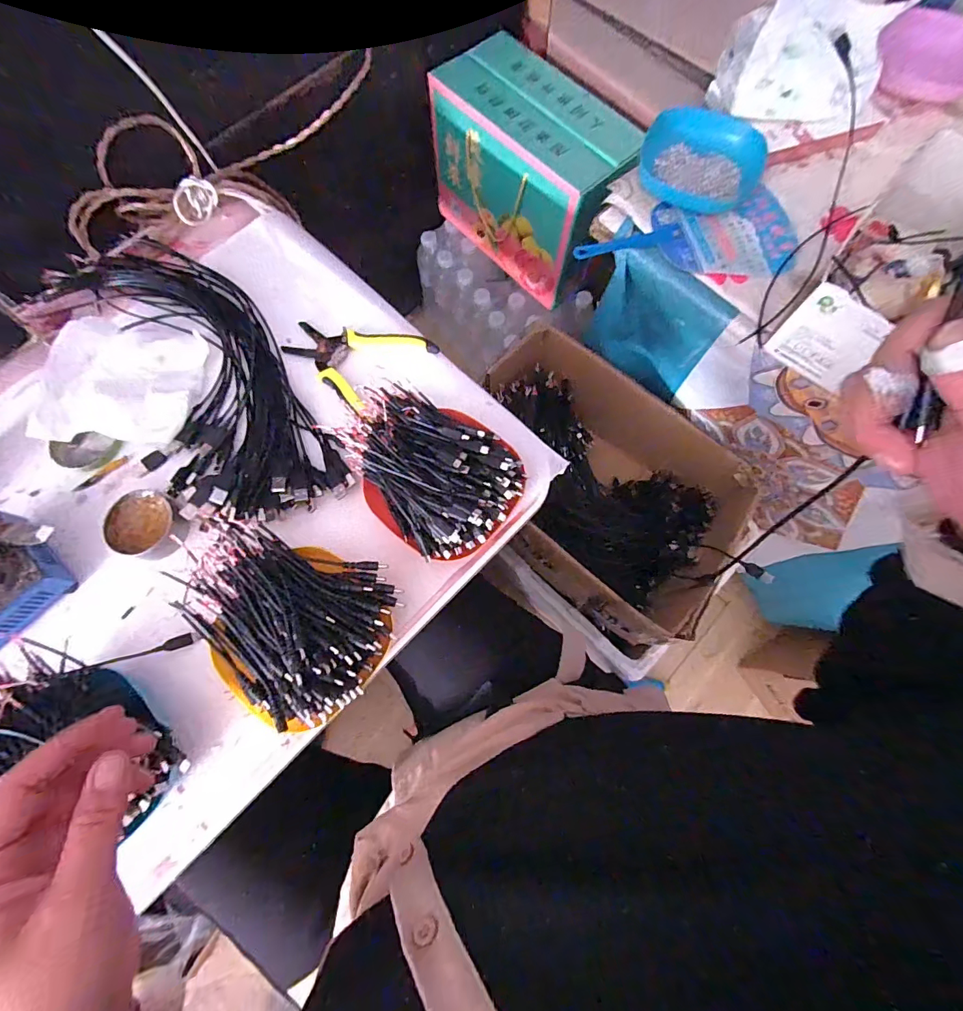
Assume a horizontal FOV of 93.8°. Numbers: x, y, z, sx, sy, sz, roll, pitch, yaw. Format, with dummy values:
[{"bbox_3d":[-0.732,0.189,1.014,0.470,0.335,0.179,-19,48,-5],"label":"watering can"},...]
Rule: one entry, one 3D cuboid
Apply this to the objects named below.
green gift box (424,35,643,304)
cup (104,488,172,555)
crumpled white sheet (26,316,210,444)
[{"bbox_3d":[0.085,-0.577,0.797,0.163,0.237,0.333,-42,79,-11],"label":"green gift box"},{"bbox_3d":[-0.329,0.016,0.437,0.056,0.023,0.058,0,75,-1],"label":"cup"},{"bbox_3d":[-0.378,-0.136,0.476,0.152,0.027,0.138,2,75,0],"label":"crumpled white sheet"}]

